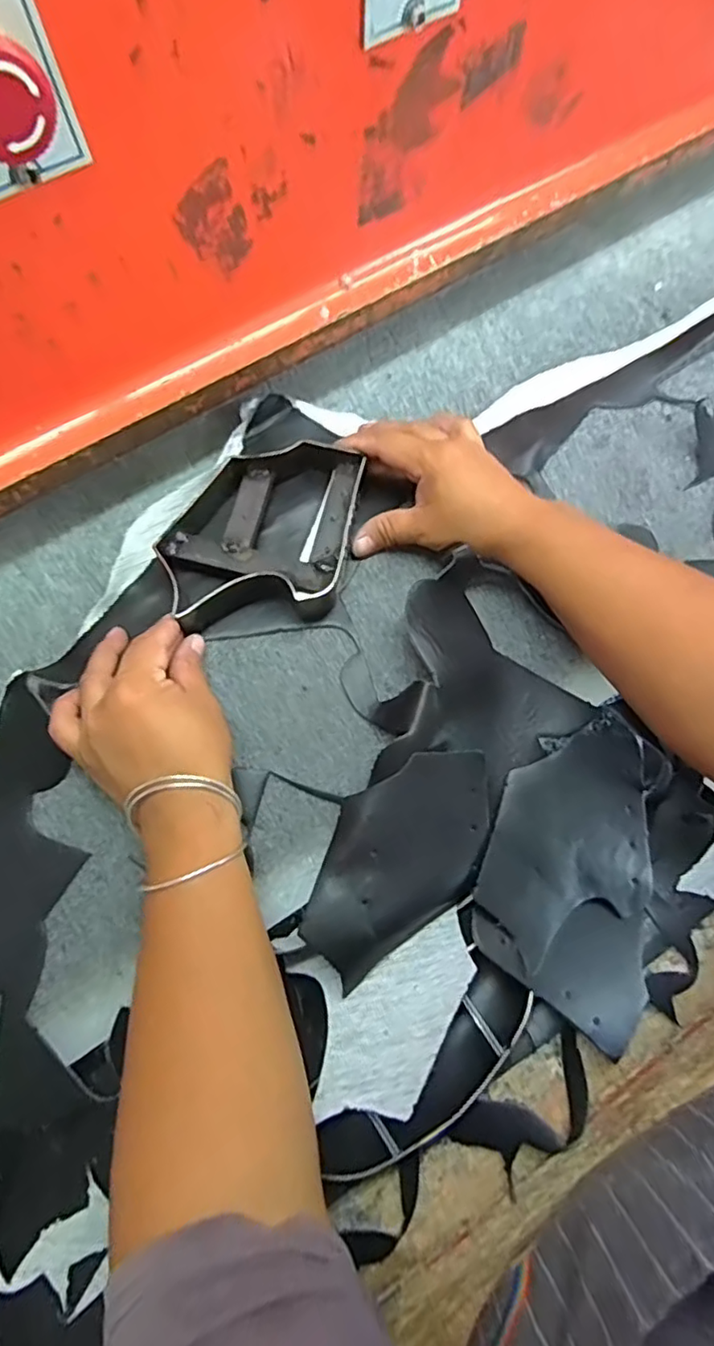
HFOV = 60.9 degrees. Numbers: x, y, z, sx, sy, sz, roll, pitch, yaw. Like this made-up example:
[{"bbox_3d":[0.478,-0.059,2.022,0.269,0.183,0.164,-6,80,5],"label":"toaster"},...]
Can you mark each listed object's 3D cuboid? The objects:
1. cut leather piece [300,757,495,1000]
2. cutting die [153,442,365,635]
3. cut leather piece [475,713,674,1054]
[{"bbox_3d":[0.027,0.108,0.364,0.139,0.023,0.082,-35,77,-11],"label":"cut leather piece"},{"bbox_3d":[-0.066,-0.100,0.422,0.121,0.036,0.148,9,73,1],"label":"cutting die"},{"bbox_3d":[0.133,0.121,0.379,0.109,0.019,0.182,9,73,1],"label":"cut leather piece"}]

